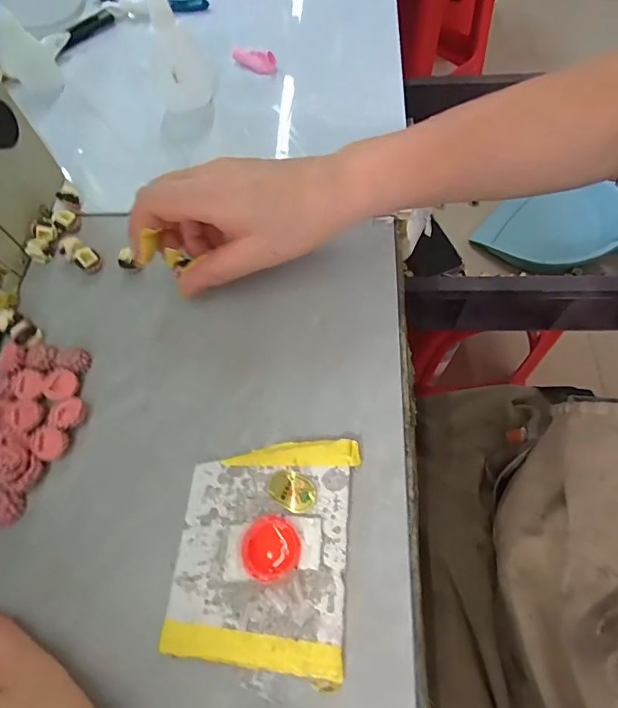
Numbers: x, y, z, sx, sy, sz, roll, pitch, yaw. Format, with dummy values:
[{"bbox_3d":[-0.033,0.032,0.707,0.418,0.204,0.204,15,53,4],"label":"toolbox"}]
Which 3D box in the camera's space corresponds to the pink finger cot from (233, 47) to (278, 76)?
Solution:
[{"bbox_3d":[-0.052,-0.277,0.400,0.052,0.015,0.017,40,71,16],"label":"pink finger cot"}]

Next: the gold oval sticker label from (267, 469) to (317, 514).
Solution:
[{"bbox_3d":[-0.009,0.077,0.240,0.027,0.004,0.019,22,68,15],"label":"gold oval sticker label"}]

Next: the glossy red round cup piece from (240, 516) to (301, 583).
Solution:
[{"bbox_3d":[-0.020,0.102,0.226,0.029,0.007,0.030,0,66,0],"label":"glossy red round cup piece"}]

